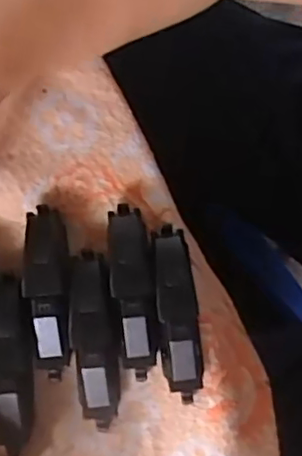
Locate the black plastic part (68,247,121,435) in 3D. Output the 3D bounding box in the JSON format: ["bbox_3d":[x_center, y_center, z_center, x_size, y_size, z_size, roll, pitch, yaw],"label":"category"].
[{"bbox_3d":[-0.026,0.050,0.272,0.021,0.016,0.080,-8,77,-2],"label":"black plastic part"}]

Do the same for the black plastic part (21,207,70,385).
[{"bbox_3d":[-0.049,0.028,0.277,0.020,0.017,0.080,-3,77,-1],"label":"black plastic part"}]

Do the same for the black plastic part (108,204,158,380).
[{"bbox_3d":[-0.008,0.028,0.278,0.020,0.017,0.080,-3,77,-1],"label":"black plastic part"}]

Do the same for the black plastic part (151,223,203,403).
[{"bbox_3d":[0.012,0.039,0.276,0.018,0.020,0.081,-5,77,-2],"label":"black plastic part"}]

